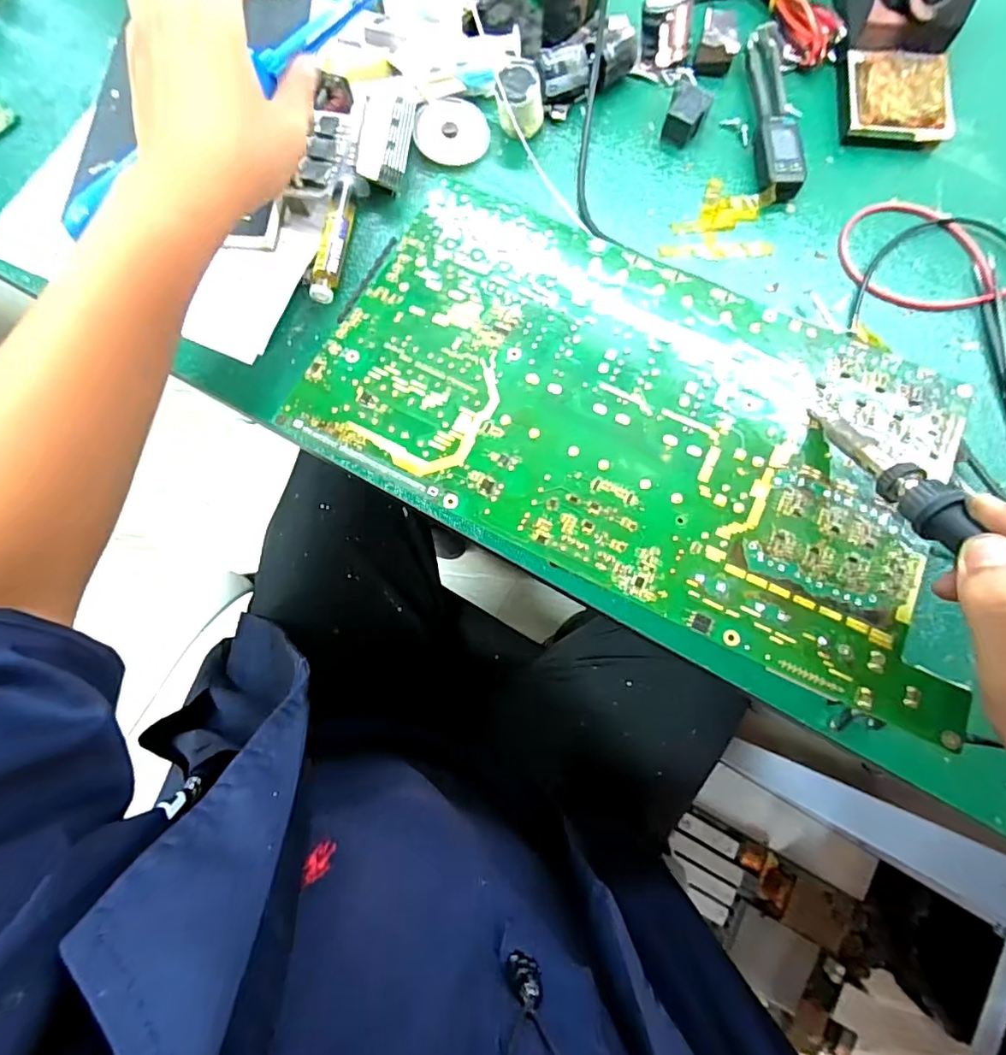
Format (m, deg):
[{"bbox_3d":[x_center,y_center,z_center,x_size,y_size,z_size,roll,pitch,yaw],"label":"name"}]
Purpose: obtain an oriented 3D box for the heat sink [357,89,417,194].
[{"bbox_3d":[-0.080,-0.270,0.363,0.035,0.027,0.071,4,78,1],"label":"heat sink"}]

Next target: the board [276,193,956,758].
[{"bbox_3d":[0.071,-0.064,0.287,0.342,0.008,0.195,26,76,9],"label":"board"}]

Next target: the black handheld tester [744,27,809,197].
[{"bbox_3d":[0.194,-0.303,0.375,0.028,0.021,0.153,0,78,0],"label":"black handheld tester"}]

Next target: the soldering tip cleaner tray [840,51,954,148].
[{"bbox_3d":[0.280,-0.309,0.376,0.068,0.025,0.068,1,78,0],"label":"soldering tip cleaner tray"}]

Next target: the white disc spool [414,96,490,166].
[{"bbox_3d":[-0.036,-0.286,0.375,0.052,0.004,0.046,2,92,-10],"label":"white disc spool"}]

